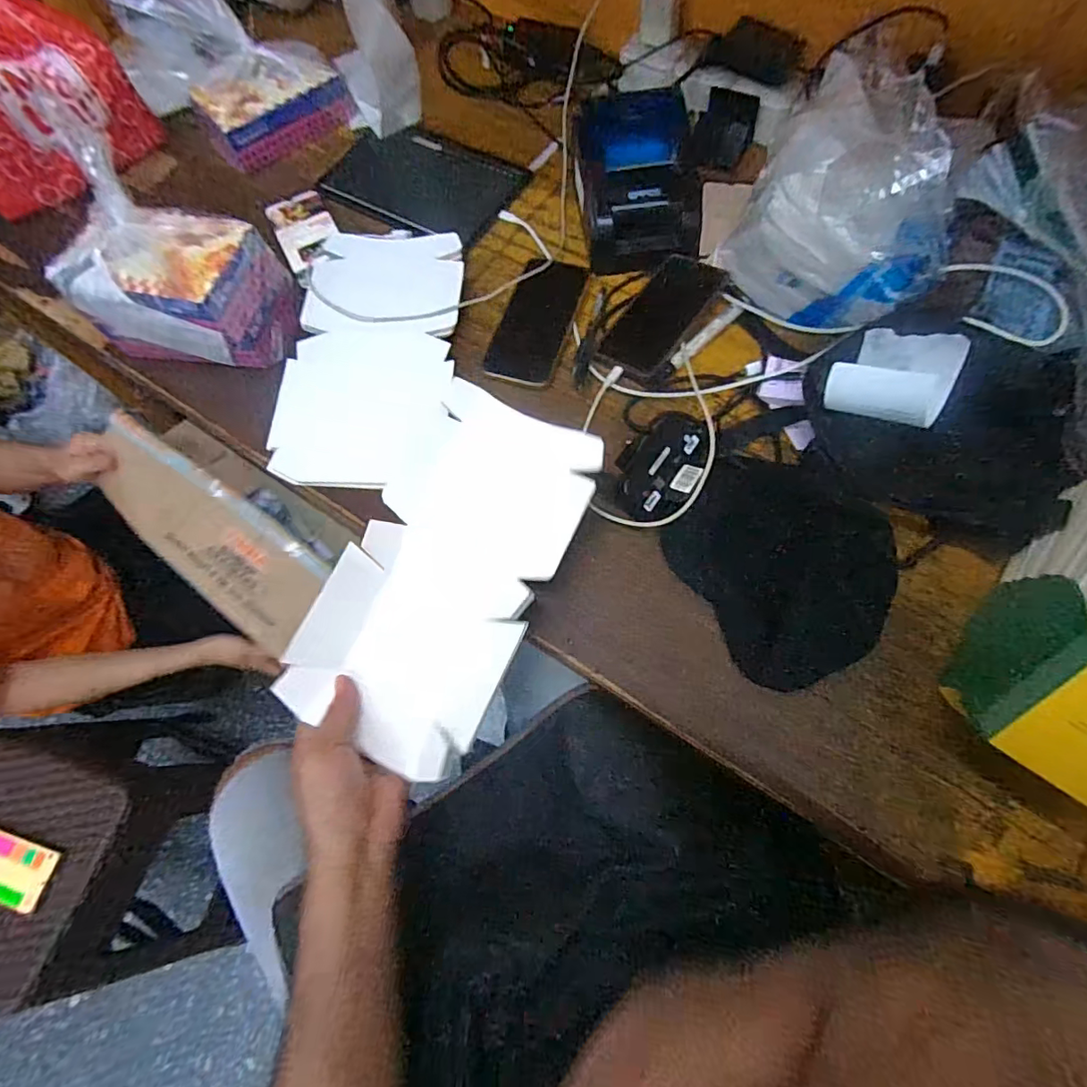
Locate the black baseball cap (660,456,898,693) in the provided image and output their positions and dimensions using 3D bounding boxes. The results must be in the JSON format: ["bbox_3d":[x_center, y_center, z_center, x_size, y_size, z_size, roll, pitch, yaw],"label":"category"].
[{"bbox_3d":[0.217,0.010,0.474,0.169,0.048,0.201,-30,70,-8],"label":"black baseball cap"}]

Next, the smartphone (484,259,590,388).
[{"bbox_3d":[-0.007,-0.253,0.607,0.076,0.011,0.172,17,69,8],"label":"smartphone"}]

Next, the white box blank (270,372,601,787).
[{"bbox_3d":[-0.080,0.021,0.462,0.164,0.052,0.308,23,70,10],"label":"white box blank"}]

